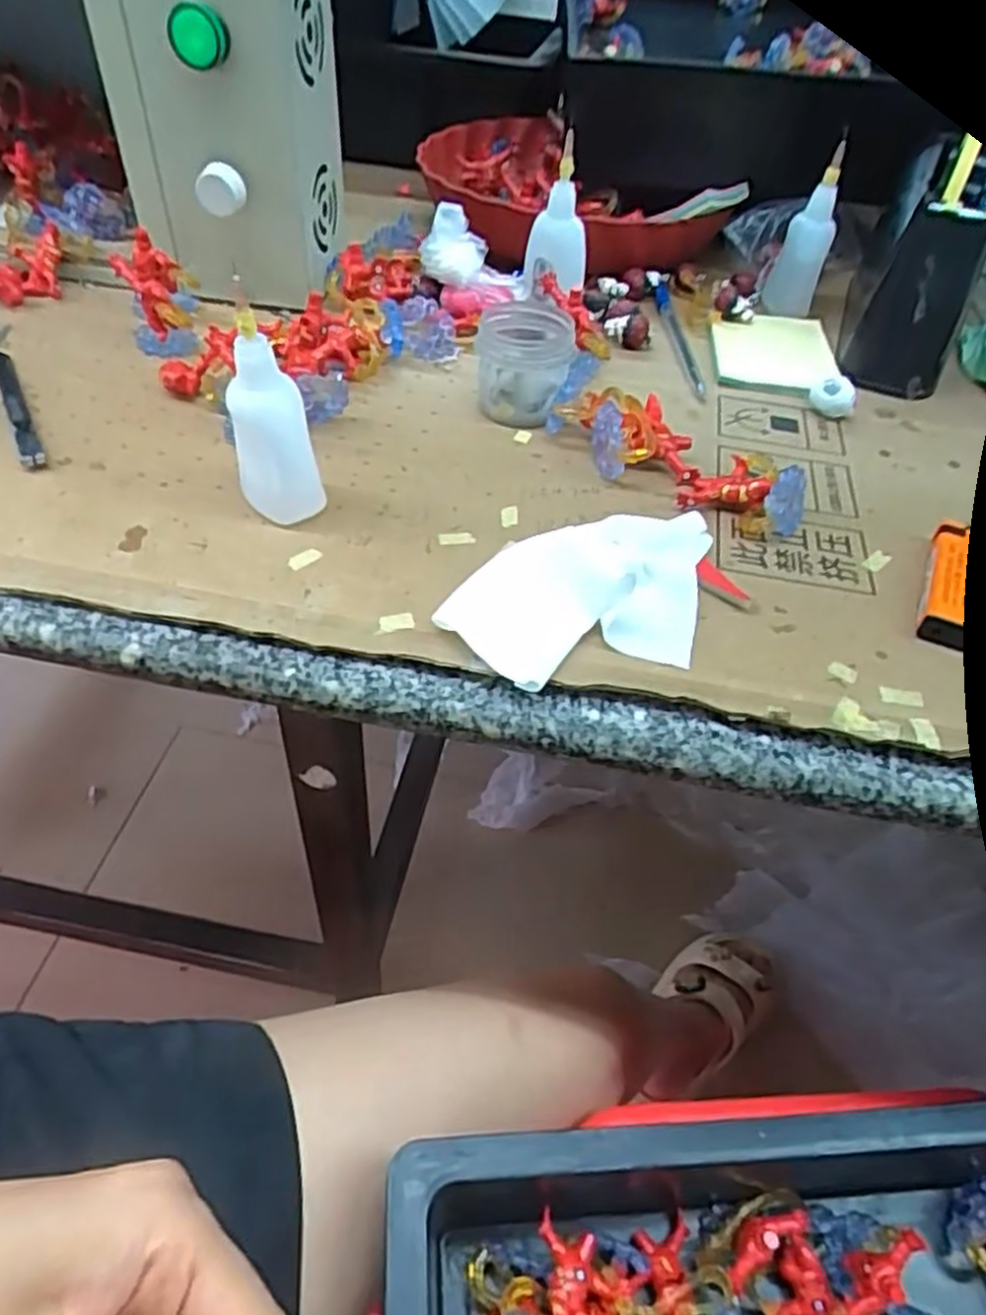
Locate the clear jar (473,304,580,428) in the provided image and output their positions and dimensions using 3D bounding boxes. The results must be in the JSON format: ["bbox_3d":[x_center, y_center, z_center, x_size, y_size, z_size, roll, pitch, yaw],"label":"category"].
[{"bbox_3d":[0.015,-0.157,0.426,0.051,0.043,0.060,0,47,-4],"label":"clear jar"}]

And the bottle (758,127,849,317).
[{"bbox_3d":[0.206,-0.278,0.512,0.033,0.100,0.036,20,49,14],"label":"bottle"}]

